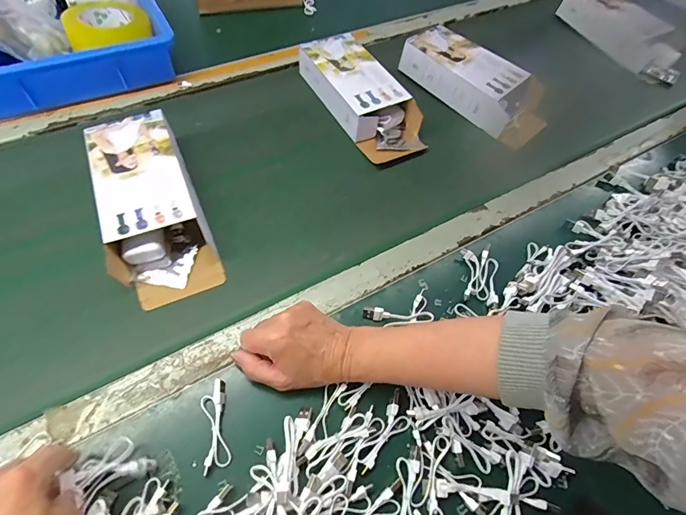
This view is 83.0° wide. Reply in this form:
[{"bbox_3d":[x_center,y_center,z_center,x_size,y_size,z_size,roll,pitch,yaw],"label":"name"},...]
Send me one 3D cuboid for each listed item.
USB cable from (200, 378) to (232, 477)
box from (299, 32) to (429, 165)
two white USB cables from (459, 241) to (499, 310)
[{"bbox_3d":[-0.119,0.155,0.360,0.023,0.010,0.077,-11,64,-8],"label":"USB cable"},{"bbox_3d":[0.031,-0.255,0.609,0.111,0.054,0.248,-26,67,-15],"label":"box"},{"bbox_3d":[0.168,0.020,0.466,0.046,0.013,0.081,5,63,0],"label":"two white USB cables"}]

